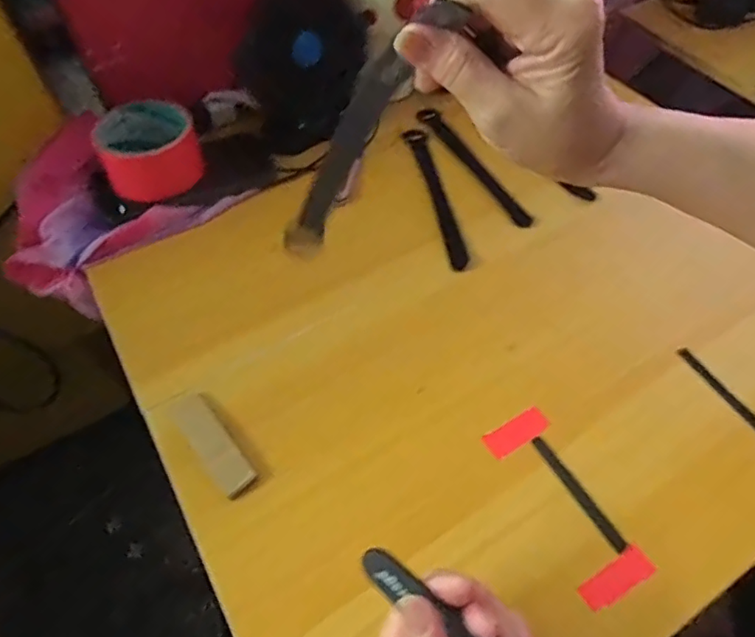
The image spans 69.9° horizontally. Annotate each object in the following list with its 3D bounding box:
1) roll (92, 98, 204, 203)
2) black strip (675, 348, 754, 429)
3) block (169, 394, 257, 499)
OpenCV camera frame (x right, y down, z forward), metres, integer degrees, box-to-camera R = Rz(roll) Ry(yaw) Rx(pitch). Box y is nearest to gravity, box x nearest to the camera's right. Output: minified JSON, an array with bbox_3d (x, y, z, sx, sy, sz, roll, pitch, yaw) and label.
[{"bbox_3d":[-0.211,-0.155,0.501,0.083,0.054,0.077,-1,55,1],"label":"roll"},{"bbox_3d":[0.252,0.054,0.392,0.010,0.005,0.084,-24,58,-15],"label":"black strip"},{"bbox_3d":[-0.114,0.086,0.372,0.025,0.005,0.080,-35,61,-21],"label":"block"}]

